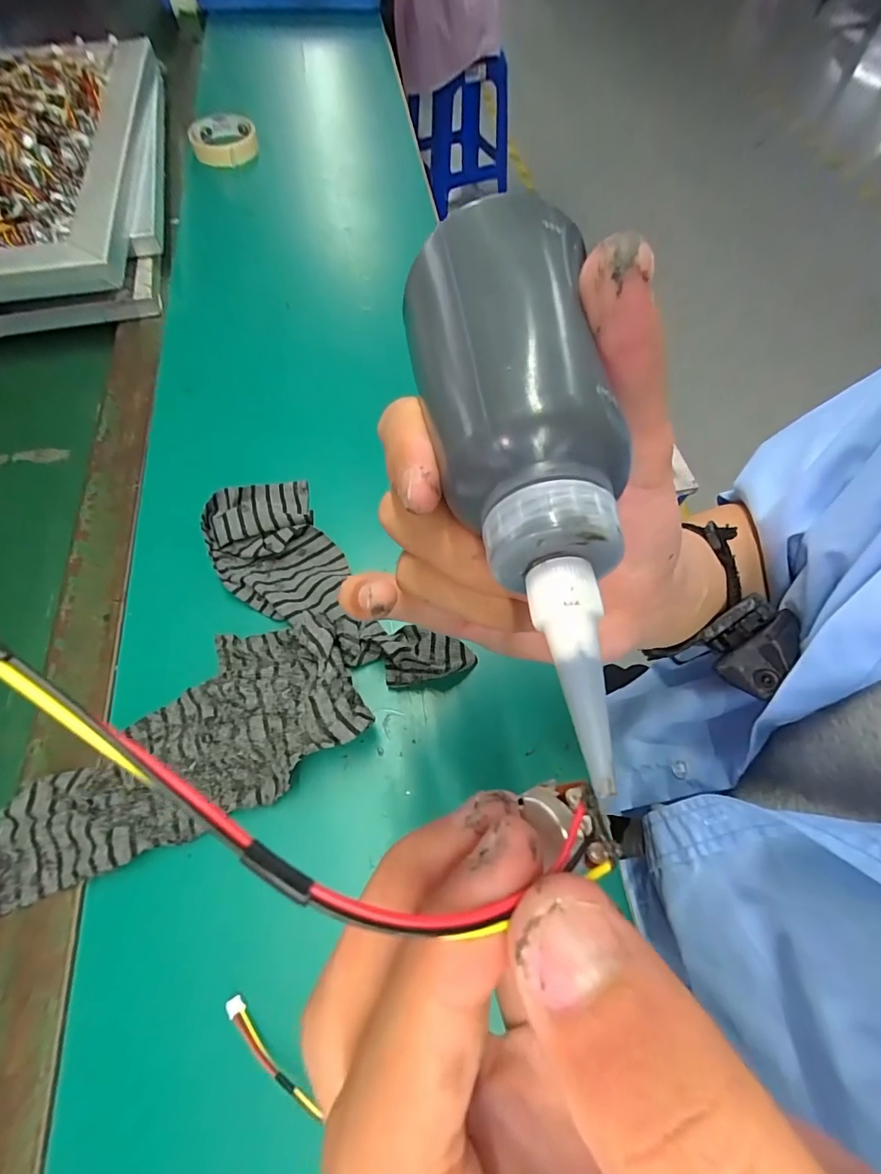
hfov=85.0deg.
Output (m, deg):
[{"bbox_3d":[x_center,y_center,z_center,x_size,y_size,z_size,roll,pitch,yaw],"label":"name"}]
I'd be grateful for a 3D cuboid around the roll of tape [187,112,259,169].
[{"bbox_3d":[-0.282,-0.584,0.626,0.082,0.020,0.096,-16,65,-9],"label":"roll of tape"}]

